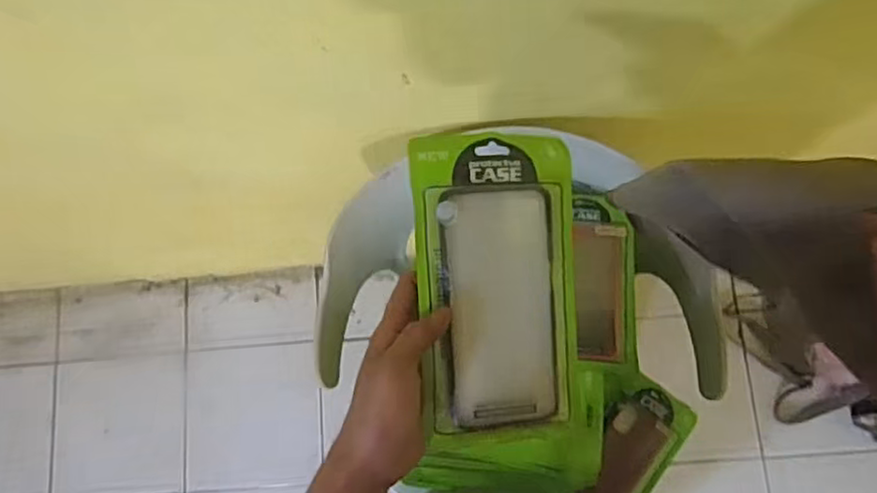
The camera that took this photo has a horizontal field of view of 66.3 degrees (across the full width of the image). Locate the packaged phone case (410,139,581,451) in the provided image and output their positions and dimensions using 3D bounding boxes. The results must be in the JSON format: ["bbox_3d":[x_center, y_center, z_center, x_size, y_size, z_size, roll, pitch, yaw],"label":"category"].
[{"bbox_3d":[0.042,0.034,0.456,0.108,0.013,0.214,-5,92,-12],"label":"packaged phone case"}]

